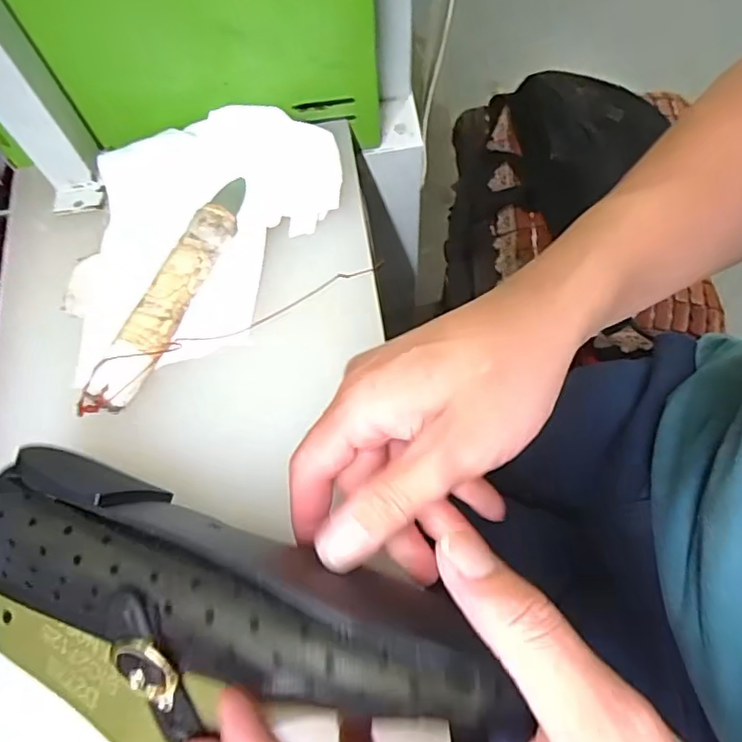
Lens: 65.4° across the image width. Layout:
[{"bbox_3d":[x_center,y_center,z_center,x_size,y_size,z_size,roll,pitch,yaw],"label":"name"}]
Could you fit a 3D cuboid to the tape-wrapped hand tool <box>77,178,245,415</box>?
[{"bbox_3d":[-0.120,-0.050,0.349,0.035,0.019,0.167,18,68,11],"label":"tape-wrapped hand tool"}]

